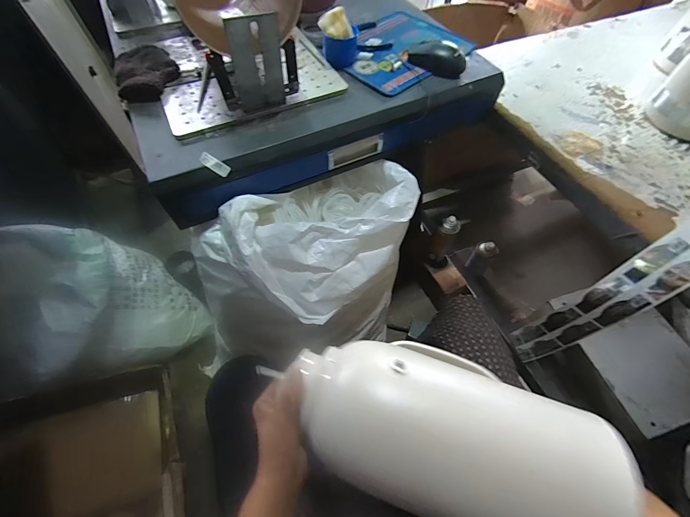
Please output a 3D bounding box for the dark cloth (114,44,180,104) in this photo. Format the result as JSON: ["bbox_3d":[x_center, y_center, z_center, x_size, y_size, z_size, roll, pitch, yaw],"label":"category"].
[{"bbox_3d":[-0.343,-0.324,0.543,0.097,0.024,0.138,-16,59,-9],"label":"dark cloth"}]

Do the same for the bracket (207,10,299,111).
[{"bbox_3d":[-0.128,-0.282,0.453,0.121,0.118,0.026,-21,60,-12],"label":"bracket"}]

